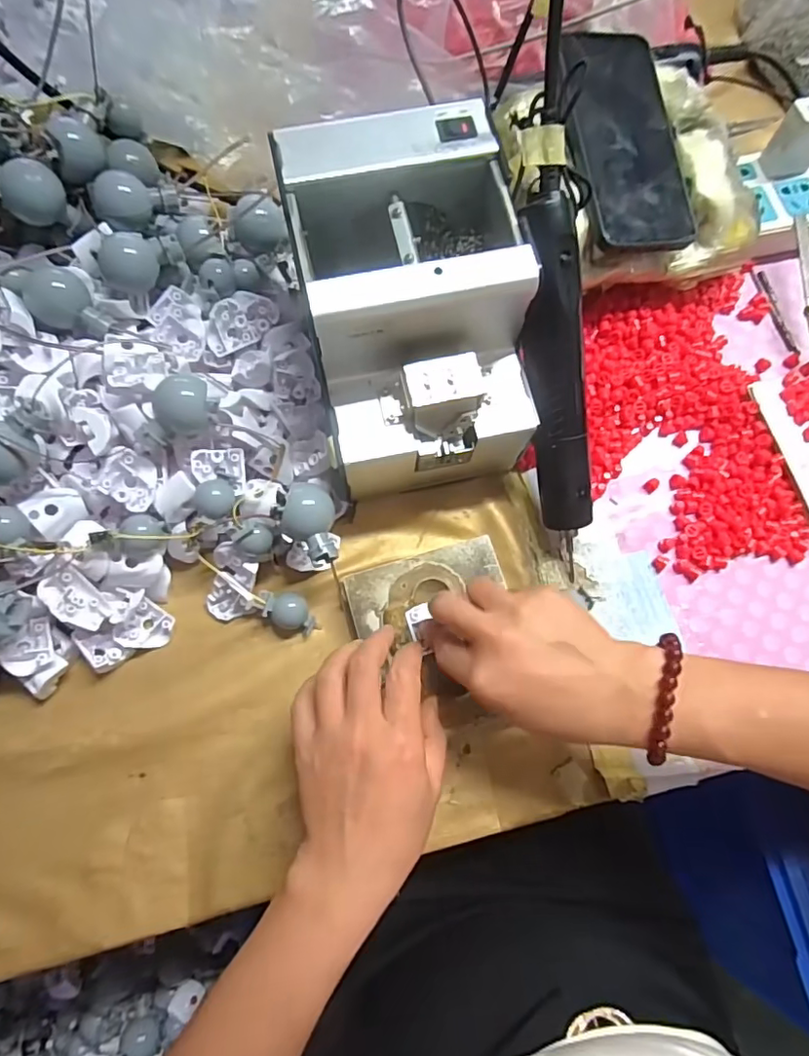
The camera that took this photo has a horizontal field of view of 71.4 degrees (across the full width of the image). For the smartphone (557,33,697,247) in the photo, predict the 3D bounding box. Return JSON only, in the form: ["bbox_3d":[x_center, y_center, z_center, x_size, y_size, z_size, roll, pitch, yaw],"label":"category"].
[{"bbox_3d":[0.160,-0.288,0.413,0.086,0.011,0.179,-10,81,-15],"label":"smartphone"}]

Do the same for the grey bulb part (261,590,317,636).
[{"bbox_3d":[-0.078,0.056,0.381,0.038,0.022,0.023,17,75,3],"label":"grey bulb part"}]

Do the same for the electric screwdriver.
[{"bbox_3d":[0.097,-0.083,0.354,0.037,0.030,0.224,-10,109,-4],"label":"electric screwdriver"}]

